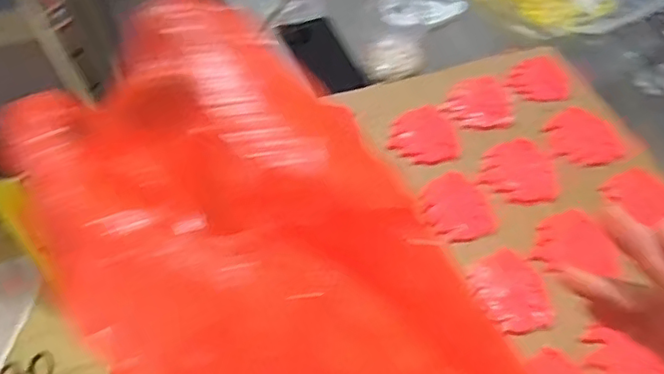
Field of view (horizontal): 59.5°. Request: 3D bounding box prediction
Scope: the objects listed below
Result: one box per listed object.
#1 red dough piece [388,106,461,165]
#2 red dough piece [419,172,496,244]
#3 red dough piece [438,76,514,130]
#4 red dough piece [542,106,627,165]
[{"bbox_3d":[0.108,-0.063,0.684,0.079,0.014,0.083,1,52,3],"label":"red dough piece"},{"bbox_3d":[0.131,0.020,0.615,0.071,0.013,0.082,-16,53,-10],"label":"red dough piece"},{"bbox_3d":[0.177,-0.106,0.714,0.082,0.022,0.078,4,52,6],"label":"red dough piece"},{"bbox_3d":[0.289,-0.057,0.666,0.068,0.015,0.078,-21,54,-14],"label":"red dough piece"}]

